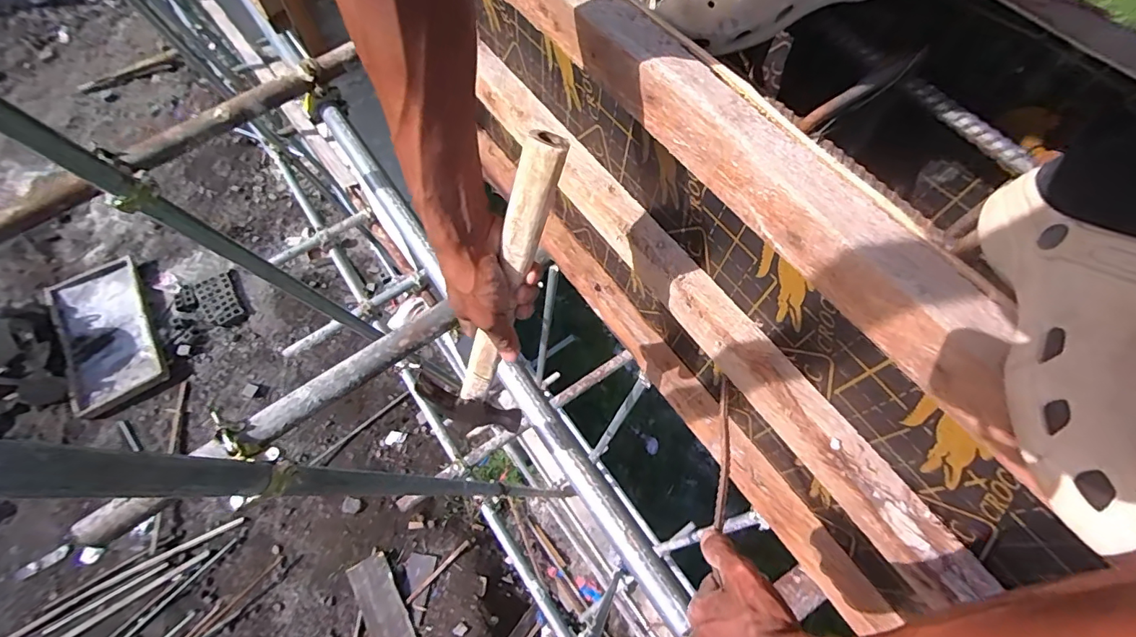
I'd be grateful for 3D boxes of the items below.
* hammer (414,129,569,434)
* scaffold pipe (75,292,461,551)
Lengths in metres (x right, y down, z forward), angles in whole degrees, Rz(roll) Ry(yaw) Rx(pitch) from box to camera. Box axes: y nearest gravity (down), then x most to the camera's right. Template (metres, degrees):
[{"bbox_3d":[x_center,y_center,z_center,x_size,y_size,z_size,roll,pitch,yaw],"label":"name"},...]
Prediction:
[{"bbox_3d":[-0.070,-0.009,0.463,0.106,0.345,0.031,16,41,-8],"label":"hammer"},{"bbox_3d":[-0.419,0.138,0.726,0.564,0.040,0.041,-34,69,-15],"label":"scaffold pipe"}]

